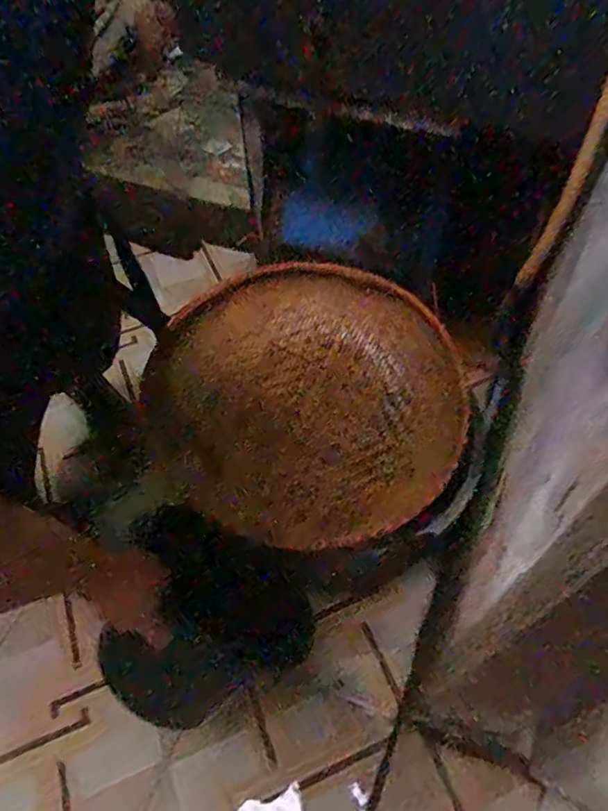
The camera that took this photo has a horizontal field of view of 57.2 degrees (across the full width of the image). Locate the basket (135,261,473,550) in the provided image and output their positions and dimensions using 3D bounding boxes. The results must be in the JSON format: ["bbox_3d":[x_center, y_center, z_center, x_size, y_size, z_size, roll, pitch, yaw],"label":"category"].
[{"bbox_3d":[-0.001,-0.012,1.051,0.570,0.086,0.521,-2,77,10],"label":"basket"}]

